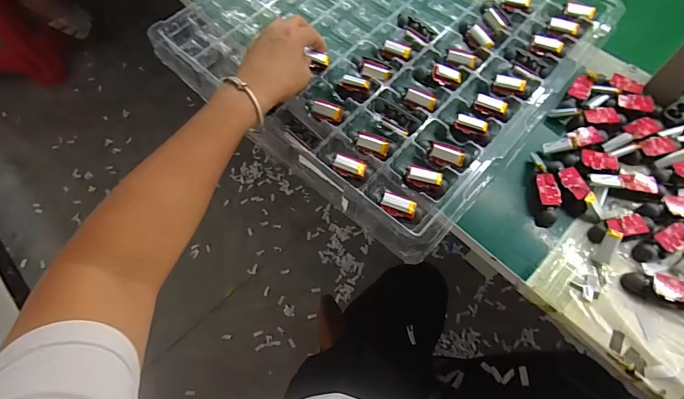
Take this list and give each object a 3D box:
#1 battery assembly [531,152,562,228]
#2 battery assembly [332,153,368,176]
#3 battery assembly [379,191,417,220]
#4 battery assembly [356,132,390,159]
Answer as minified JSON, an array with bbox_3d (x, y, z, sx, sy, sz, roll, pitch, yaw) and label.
[{"bbox_3d":[0.222,-0.012,0.413,0.028,0.031,0.081,11,64,5],"label":"battery assembly"},{"bbox_3d":[0.010,-0.039,0.416,0.036,0.015,0.021,21,68,10],"label":"battery assembly"},{"bbox_3d":[0.059,0.009,0.392,0.036,0.024,0.018,18,65,9],"label":"battery assembly"},{"bbox_3d":[0.035,-0.061,0.426,0.037,0.021,0.020,22,66,11],"label":"battery assembly"}]

